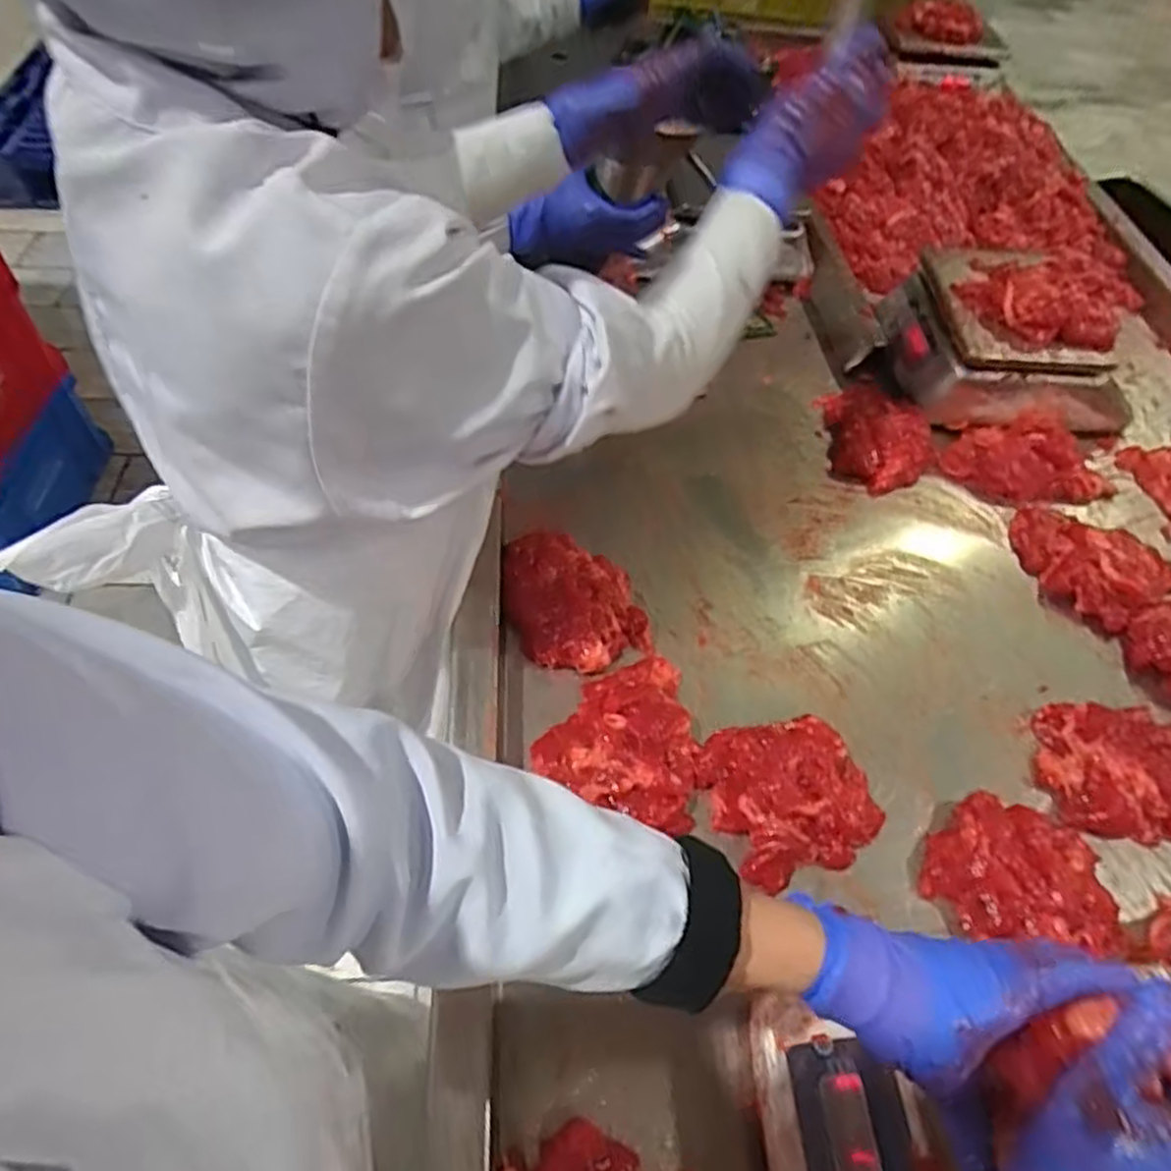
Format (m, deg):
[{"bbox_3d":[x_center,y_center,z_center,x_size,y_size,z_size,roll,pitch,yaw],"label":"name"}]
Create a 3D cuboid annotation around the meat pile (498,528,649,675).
[{"bbox_3d":[-0.017,0.016,0.712,0.117,0.050,0.145,-22,58,-19],"label":"meat pile"}]

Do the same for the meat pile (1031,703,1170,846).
[{"bbox_3d":[0.503,0.167,0.673,0.176,0.030,0.119,5,54,-1],"label":"meat pile"}]

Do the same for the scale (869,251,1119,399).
[{"bbox_3d":[0.507,-0.327,0.950,0.226,0.093,0.220,3,54,-2],"label":"scale"}]

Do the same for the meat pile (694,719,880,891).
[{"bbox_3d":[0.169,0.174,0.622,0.127,0.034,0.122,-13,56,-13],"label":"meat pile"}]

